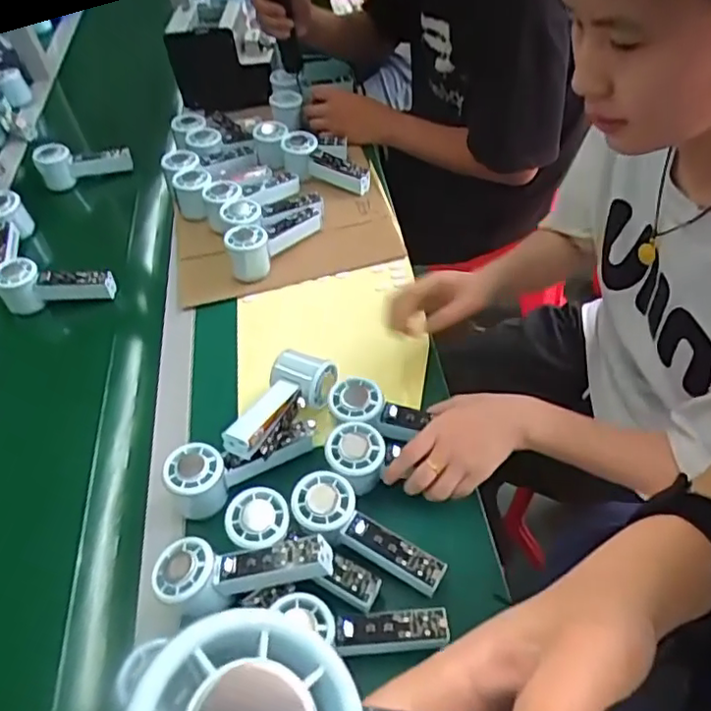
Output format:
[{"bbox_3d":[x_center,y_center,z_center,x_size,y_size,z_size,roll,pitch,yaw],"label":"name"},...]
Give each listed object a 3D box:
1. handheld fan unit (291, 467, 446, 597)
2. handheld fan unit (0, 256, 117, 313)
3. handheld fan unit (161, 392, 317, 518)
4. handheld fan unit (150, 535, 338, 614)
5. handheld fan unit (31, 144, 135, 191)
[{"bbox_3d":[0.010,0.164,0.563,0.151,0.029,0.055,32,58,10],"label":"handheld fan unit"},{"bbox_3d":[-0.410,-0.101,0.837,0.150,0.056,0.047,-6,49,1],"label":"handheld fan unit"},{"bbox_3d":[-0.114,0.100,0.631,0.158,0.049,0.054,-30,53,-18],"label":"handheld fan unit"},{"bbox_3d":[-0.098,0.188,0.535,0.157,0.043,0.057,-4,49,3],"label":"handheld fan unit"},{"bbox_3d":[-0.457,-0.331,1.032,0.144,0.062,0.051,-19,50,-11],"label":"handheld fan unit"}]

